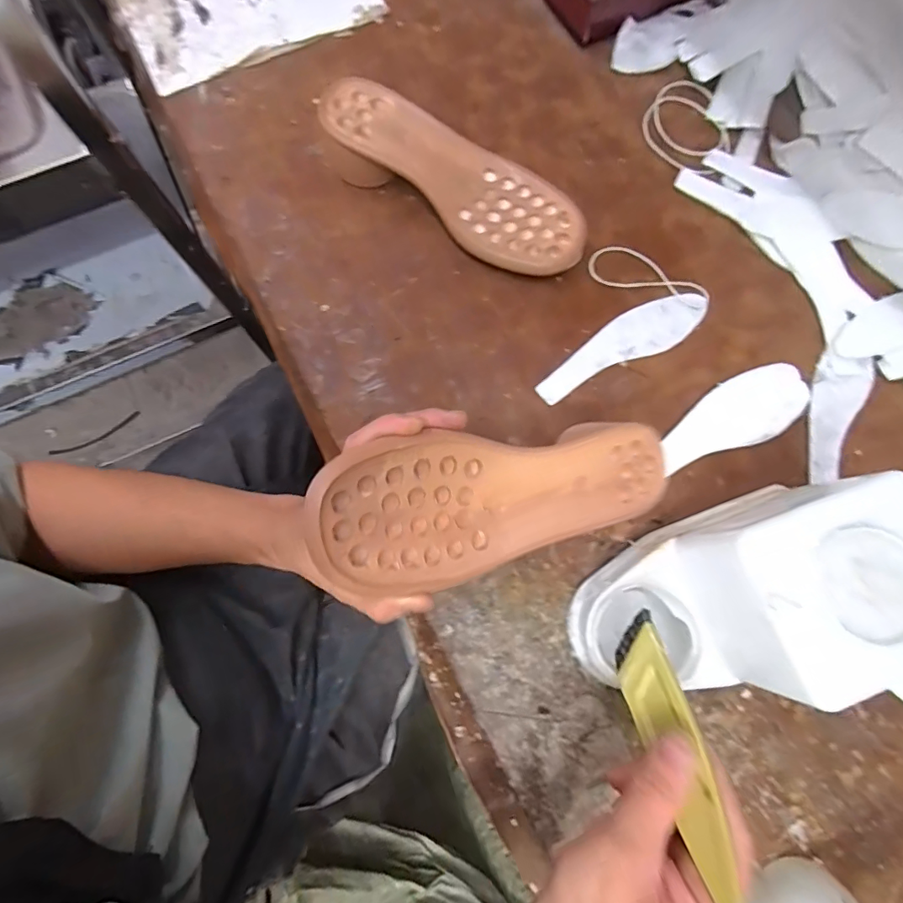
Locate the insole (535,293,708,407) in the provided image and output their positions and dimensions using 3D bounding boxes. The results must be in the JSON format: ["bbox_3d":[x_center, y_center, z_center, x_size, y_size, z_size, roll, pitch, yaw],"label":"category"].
[{"bbox_3d":[0.144,-0.091,0.408,0.165,0.005,0.043,-30,80,-6],"label":"insole"}]

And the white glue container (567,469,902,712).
[{"bbox_3d":[0.182,0.091,0.314,0.193,0.116,0.110,-15,79,-3],"label":"white glue container"}]

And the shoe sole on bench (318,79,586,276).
[{"bbox_3d":[0.007,-0.236,0.412,0.234,0.050,0.089,31,80,6],"label":"shoe sole on bench"}]

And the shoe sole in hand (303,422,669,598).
[{"bbox_3d":[0.037,0.028,0.297,0.236,0.034,0.081,-9,78,-22],"label":"shoe sole in hand"}]

